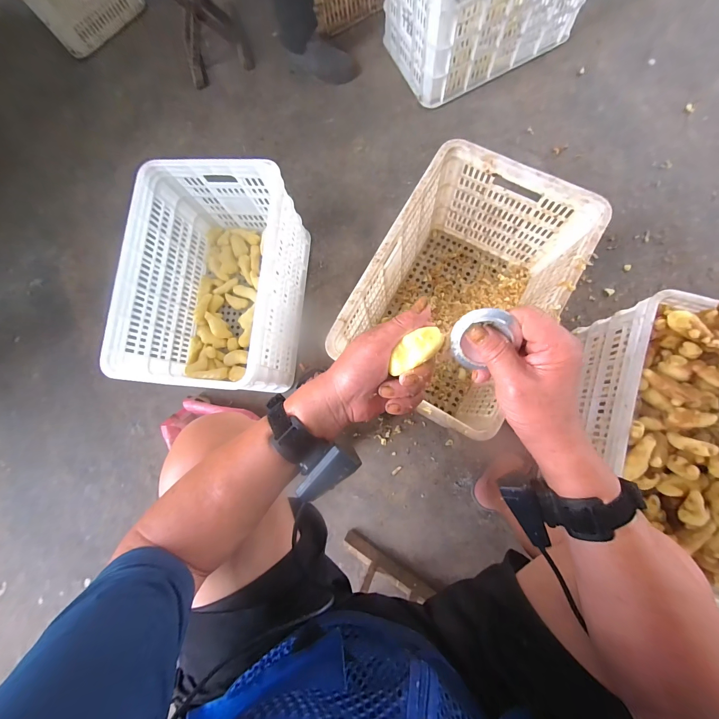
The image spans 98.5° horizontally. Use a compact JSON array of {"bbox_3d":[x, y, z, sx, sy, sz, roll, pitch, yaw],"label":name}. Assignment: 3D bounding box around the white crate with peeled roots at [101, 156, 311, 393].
[{"bbox_3d":[-0.343,-0.184,0.796,0.328,0.272,0.477,5,84,5],"label":"white crate with peeled roots"}]

